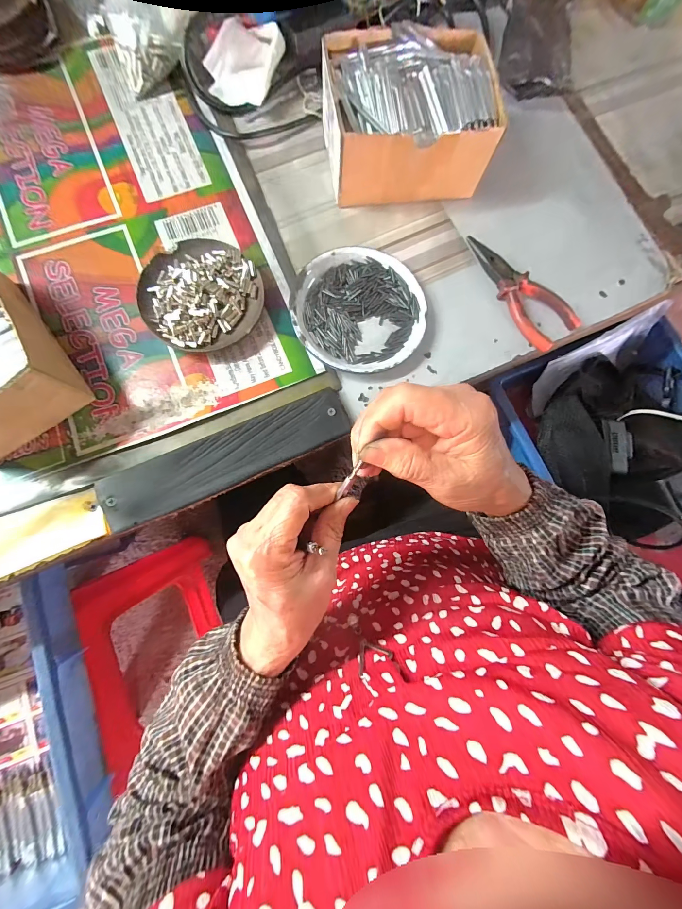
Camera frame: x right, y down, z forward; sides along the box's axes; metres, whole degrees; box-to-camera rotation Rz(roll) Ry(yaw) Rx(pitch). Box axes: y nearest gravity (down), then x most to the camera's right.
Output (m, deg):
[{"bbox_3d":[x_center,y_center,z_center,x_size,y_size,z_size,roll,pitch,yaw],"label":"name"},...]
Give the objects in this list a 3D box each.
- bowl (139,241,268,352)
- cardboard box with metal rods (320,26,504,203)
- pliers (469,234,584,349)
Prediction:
[{"bbox_3d":[-0.136,-0.156,0.309,0.108,0.026,0.106,1,82,-5],"label":"bowl"},{"bbox_3d":[0.063,-0.345,0.333,0.166,0.070,0.127,-7,83,-6],"label":"cardboard box with metal rods"},{"bbox_3d":[0.194,-0.181,0.343,0.052,0.018,0.144,-27,85,-8],"label":"pliers"}]

